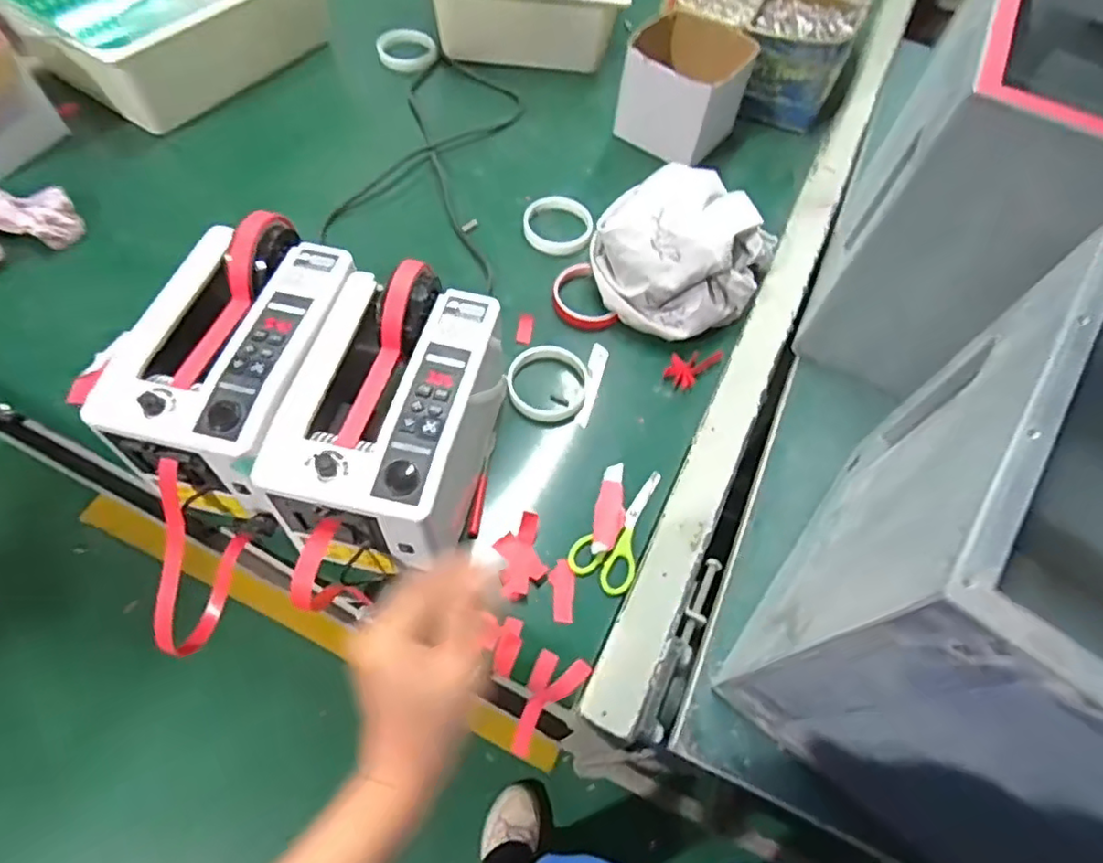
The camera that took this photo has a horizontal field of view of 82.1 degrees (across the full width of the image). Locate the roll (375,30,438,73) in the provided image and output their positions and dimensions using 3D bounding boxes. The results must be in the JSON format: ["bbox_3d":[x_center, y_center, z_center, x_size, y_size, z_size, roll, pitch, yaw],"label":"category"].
[{"bbox_3d":[-0.216,-0.570,0.946,0.086,0.021,0.086,2,61,-3],"label":"roll"}]

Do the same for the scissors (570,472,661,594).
[{"bbox_3d":[0.062,0.085,0.594,0.060,0.016,0.129,21,62,7],"label":"scissors"}]

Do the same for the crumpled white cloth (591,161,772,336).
[{"bbox_3d":[0.146,-0.200,0.716,0.180,0.101,0.186,27,63,10],"label":"crumpled white cloth"}]

